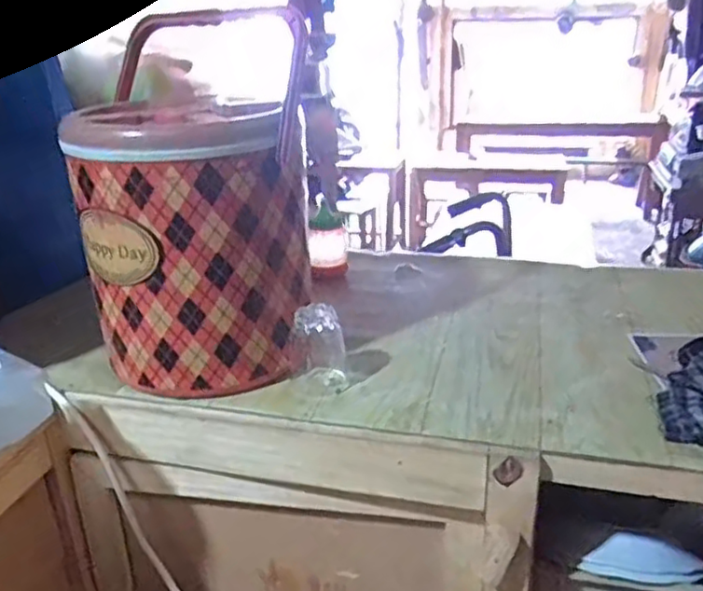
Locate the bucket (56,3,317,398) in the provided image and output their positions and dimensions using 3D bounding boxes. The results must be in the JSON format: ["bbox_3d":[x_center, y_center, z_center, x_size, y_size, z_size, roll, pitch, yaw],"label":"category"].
[{"bbox_3d":[-0.197,-0.107,0.832,0.256,0.378,0.300,-9,26,-15],"label":"bucket"}]

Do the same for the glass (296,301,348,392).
[{"bbox_3d":[-0.036,0.062,0.796,0.062,0.091,0.061,-2,25,-1],"label":"glass"}]

